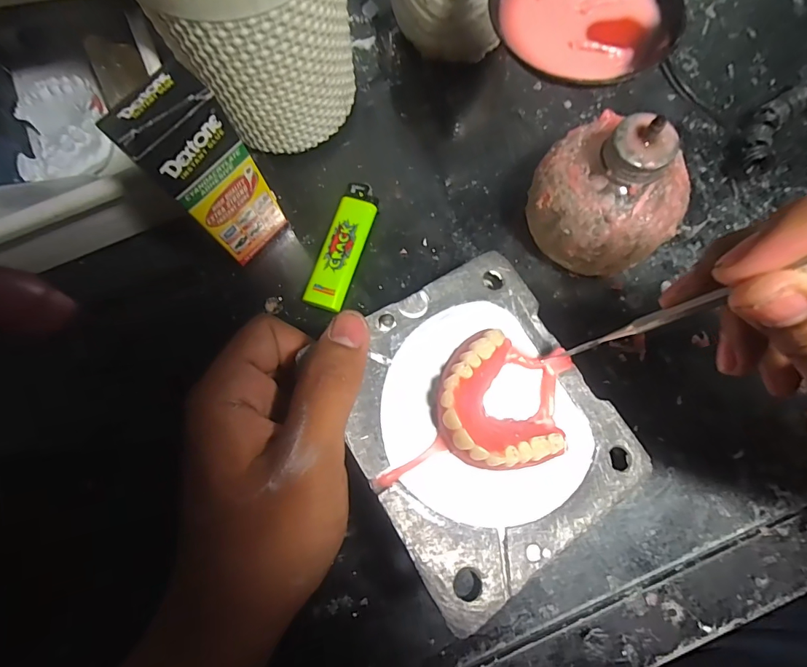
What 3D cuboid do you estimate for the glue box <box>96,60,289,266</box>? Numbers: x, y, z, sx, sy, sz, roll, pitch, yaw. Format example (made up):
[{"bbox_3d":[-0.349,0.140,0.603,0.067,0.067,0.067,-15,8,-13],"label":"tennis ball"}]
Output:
[{"bbox_3d":[-0.090,-0.072,0.206,0.020,0.111,0.038,41,82,9],"label":"glue box"}]

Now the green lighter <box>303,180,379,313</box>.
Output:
[{"bbox_3d":[-0.035,-0.051,0.251,0.022,0.013,0.078,18,79,5],"label":"green lighter"}]

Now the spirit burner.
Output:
[{"bbox_3d":[0.105,-0.071,0.222,0.075,0.072,0.072,36,81,8],"label":"spirit burner"}]

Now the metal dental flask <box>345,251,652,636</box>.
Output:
[{"bbox_3d":[0.033,0.037,0.191,0.112,0.033,0.125,-29,79,-19],"label":"metal dental flask"}]

